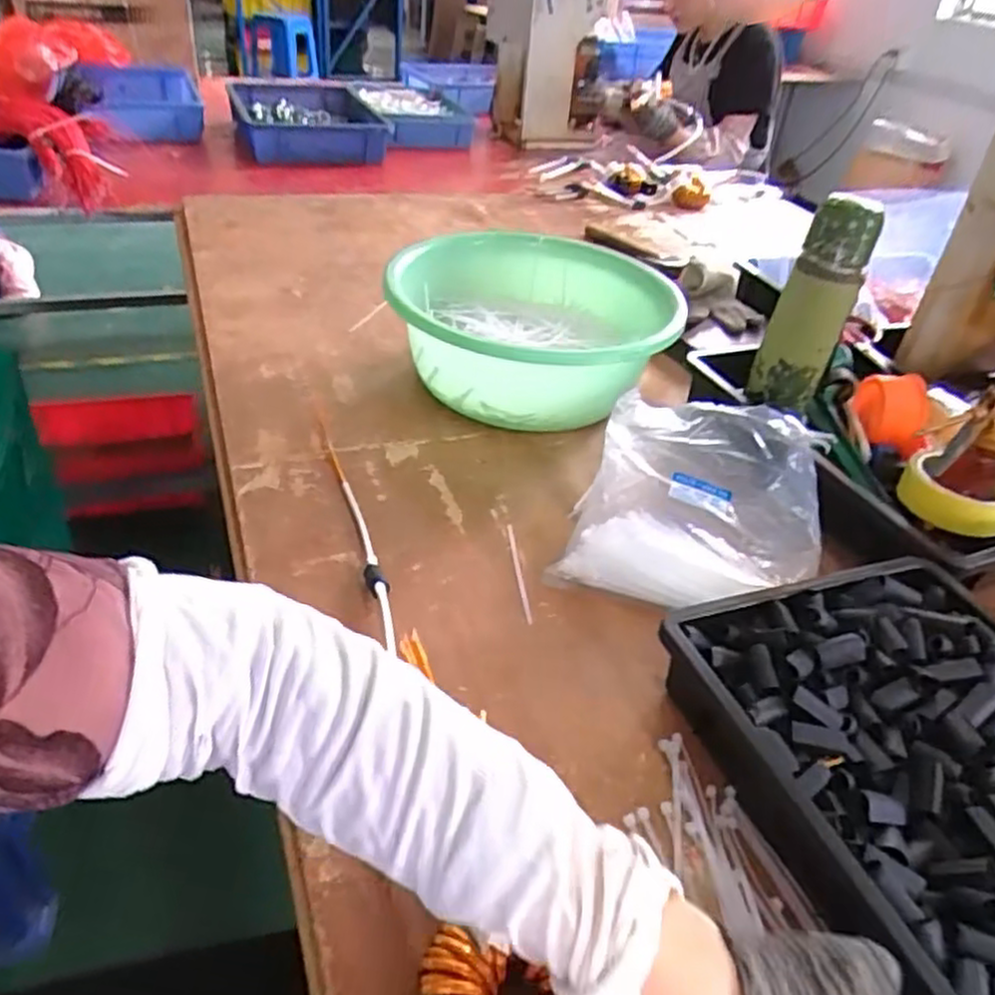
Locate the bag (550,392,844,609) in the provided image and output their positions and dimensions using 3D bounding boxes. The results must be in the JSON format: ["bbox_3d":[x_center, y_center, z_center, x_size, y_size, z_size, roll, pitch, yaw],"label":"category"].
[{"bbox_3d":[0.178,0.002,0.668,0.204,0.078,0.223,15,37,10],"label":"bag"}]

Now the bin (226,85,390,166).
[{"bbox_3d":[-0.424,-0.819,1.666,0.293,0.088,0.434,-7,39,-18],"label":"bin"}]

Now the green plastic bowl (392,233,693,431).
[{"bbox_3d":[0.037,-0.178,0.837,0.291,0.124,0.299,5,36,-3],"label":"green plastic bowl"}]

